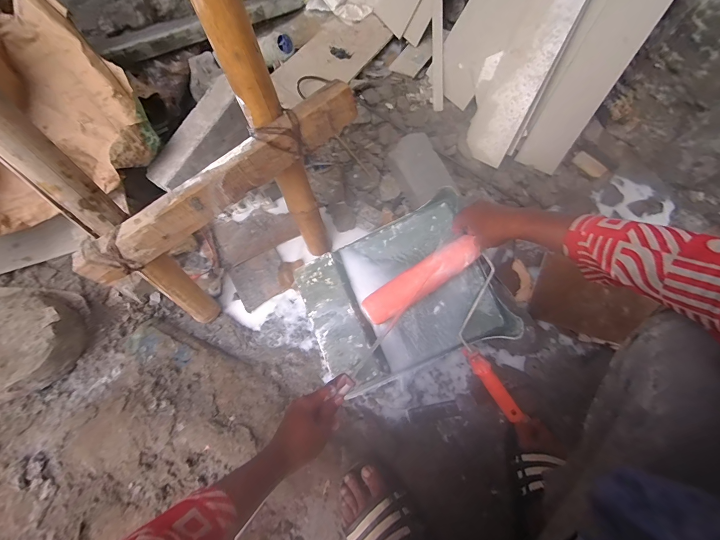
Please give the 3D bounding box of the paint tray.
[{"bbox_3d":[0.086,0.049,0.615,0.368,0.061,0.291,-24,74,-6],"label":"paint tray"}]

